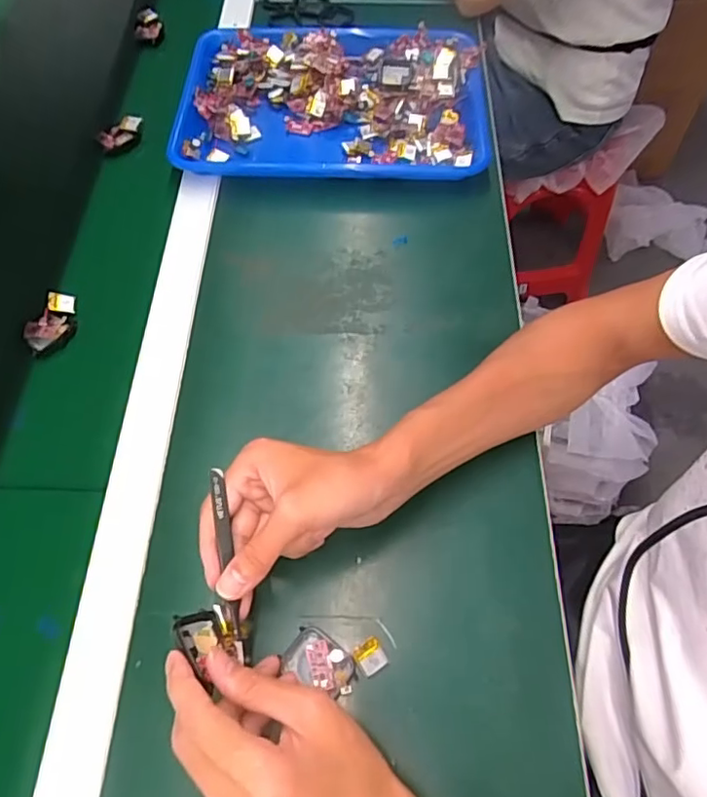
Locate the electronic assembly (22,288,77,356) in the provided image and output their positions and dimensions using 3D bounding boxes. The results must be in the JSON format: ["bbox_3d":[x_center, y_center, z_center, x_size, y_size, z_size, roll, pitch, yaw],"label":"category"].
[{"bbox_3d":[-0.272,-0.068,0.532,0.032,0.019,0.064,17,63,8],"label":"electronic assembly"}]

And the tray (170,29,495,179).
[{"bbox_3d":[-0.026,-0.335,0.663,0.341,0.033,0.241,1,62,0],"label":"tray"}]

